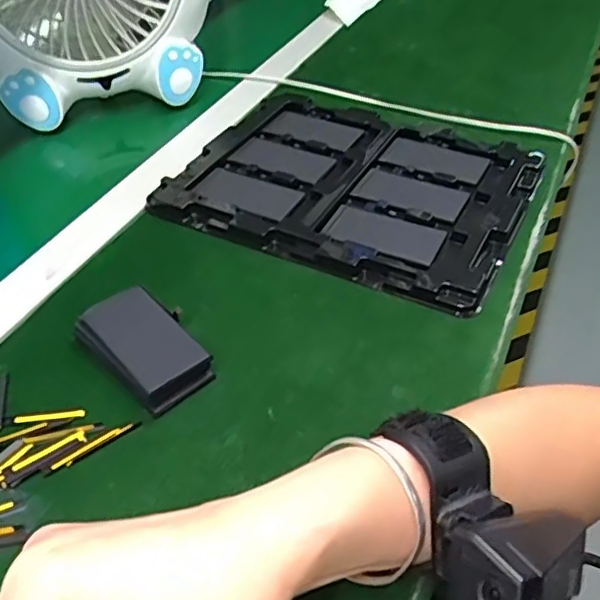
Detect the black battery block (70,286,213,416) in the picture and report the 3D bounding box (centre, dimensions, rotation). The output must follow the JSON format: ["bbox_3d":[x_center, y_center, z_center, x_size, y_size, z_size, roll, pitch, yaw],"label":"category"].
[{"bbox_3d":[-0.095,0.028,0.385,0.052,0.021,0.089,-32,51,-29],"label":"black battery block"}]

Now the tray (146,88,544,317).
[{"bbox_3d":[0.047,-0.104,0.539,0.278,0.028,0.246,19,46,20],"label":"tray"}]

